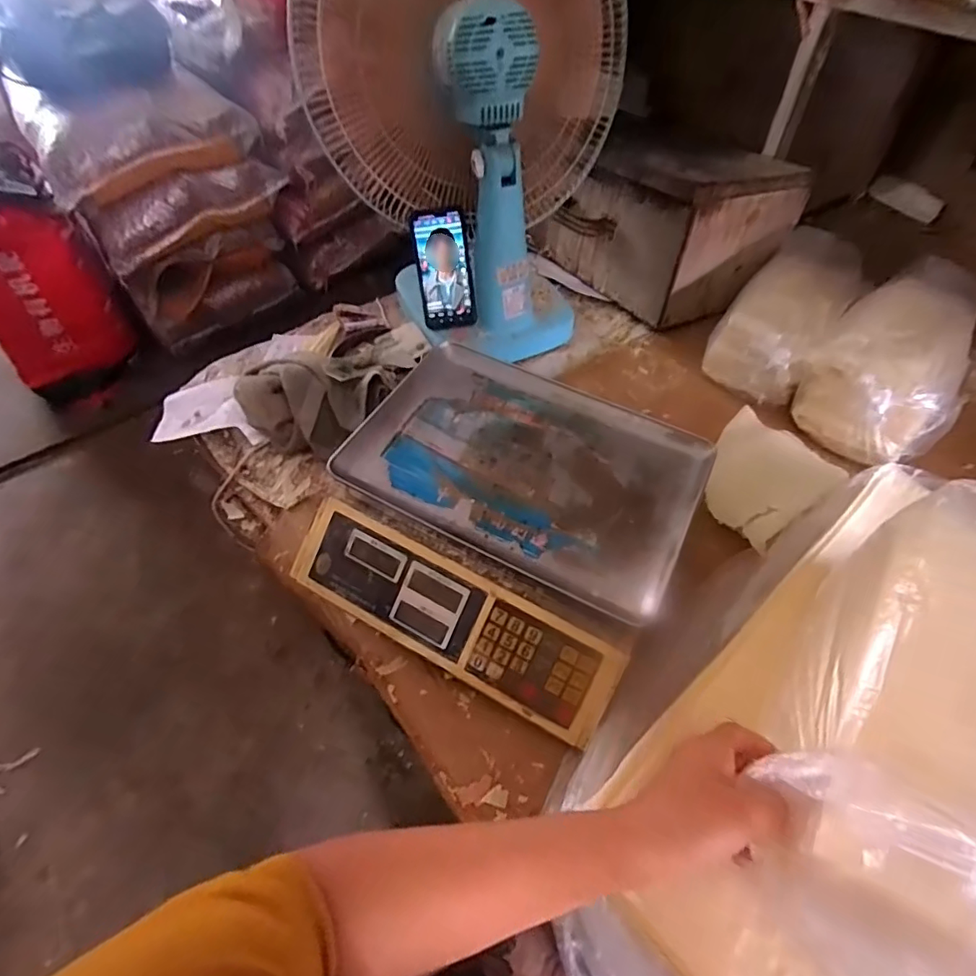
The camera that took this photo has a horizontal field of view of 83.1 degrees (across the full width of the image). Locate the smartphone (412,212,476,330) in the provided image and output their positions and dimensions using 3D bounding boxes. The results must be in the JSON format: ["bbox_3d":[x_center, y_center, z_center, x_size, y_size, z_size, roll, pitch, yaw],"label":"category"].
[{"bbox_3d":[-0.062,-0.305,0.776,0.072,0.152,0.016,-8,25,3],"label":"smartphone"}]

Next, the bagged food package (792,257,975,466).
[{"bbox_3d":[0.530,-0.165,0.718,0.163,0.114,0.269,35,60,25],"label":"bagged food package"}]

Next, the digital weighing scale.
[{"bbox_3d":[0.022,0.022,0.569,0.328,0.101,0.315,24,56,18],"label":"digital weighing scale"}]

